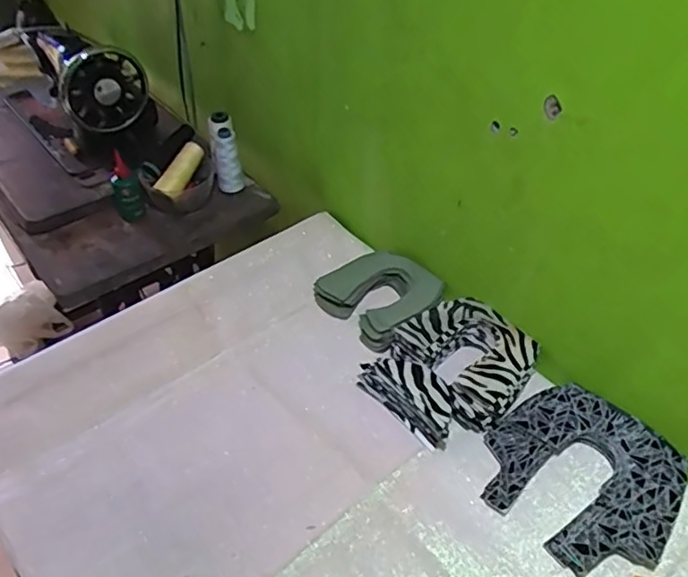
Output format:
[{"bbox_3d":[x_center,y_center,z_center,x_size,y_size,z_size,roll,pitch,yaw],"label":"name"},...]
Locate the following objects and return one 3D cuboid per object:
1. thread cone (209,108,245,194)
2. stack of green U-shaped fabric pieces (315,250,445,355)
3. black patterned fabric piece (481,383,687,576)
[{"bbox_3d":[-0.200,-0.229,1.025,0.046,0.138,0.045,-13,21,-14],"label":"thread cone"},{"bbox_3d":[0.044,0.004,0.855,0.152,0.029,0.146,33,53,28],"label":"stack of green U-shaped fabric pieces"},{"bbox_3d":[0.258,0.202,0.654,0.182,0.038,0.192,-34,54,-30],"label":"black patterned fabric piece"}]

